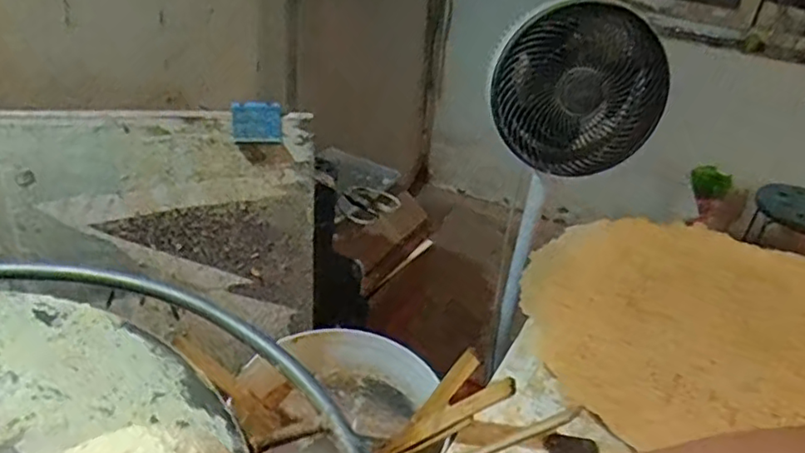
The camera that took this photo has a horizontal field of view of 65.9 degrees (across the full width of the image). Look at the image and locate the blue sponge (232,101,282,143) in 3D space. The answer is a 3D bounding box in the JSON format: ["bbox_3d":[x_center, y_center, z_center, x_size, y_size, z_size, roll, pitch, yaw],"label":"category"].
[{"bbox_3d":[-0.204,-0.148,0.874,0.066,0.054,0.019,1,33,-8],"label":"blue sponge"}]

